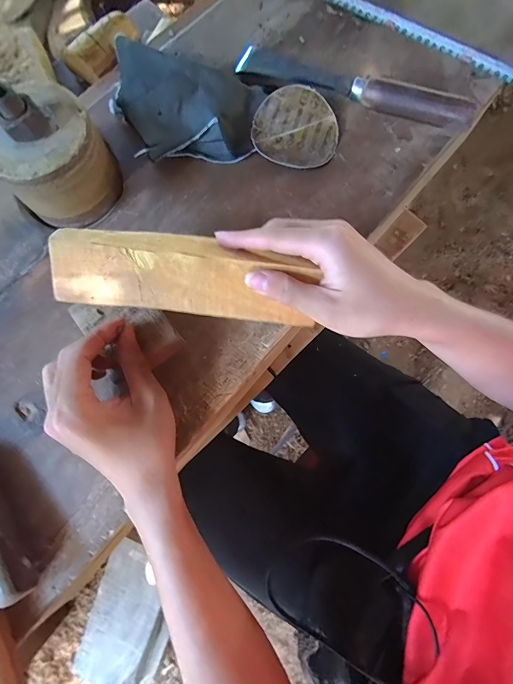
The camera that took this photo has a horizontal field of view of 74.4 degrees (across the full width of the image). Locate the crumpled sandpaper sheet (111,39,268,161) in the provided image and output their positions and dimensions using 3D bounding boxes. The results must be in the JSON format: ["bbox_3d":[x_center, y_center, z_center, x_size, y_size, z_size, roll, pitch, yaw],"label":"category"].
[{"bbox_3d":[-0.077,-0.241,0.348,0.154,0.054,0.087,9,76,1],"label":"crumpled sandpaper sheet"}]

